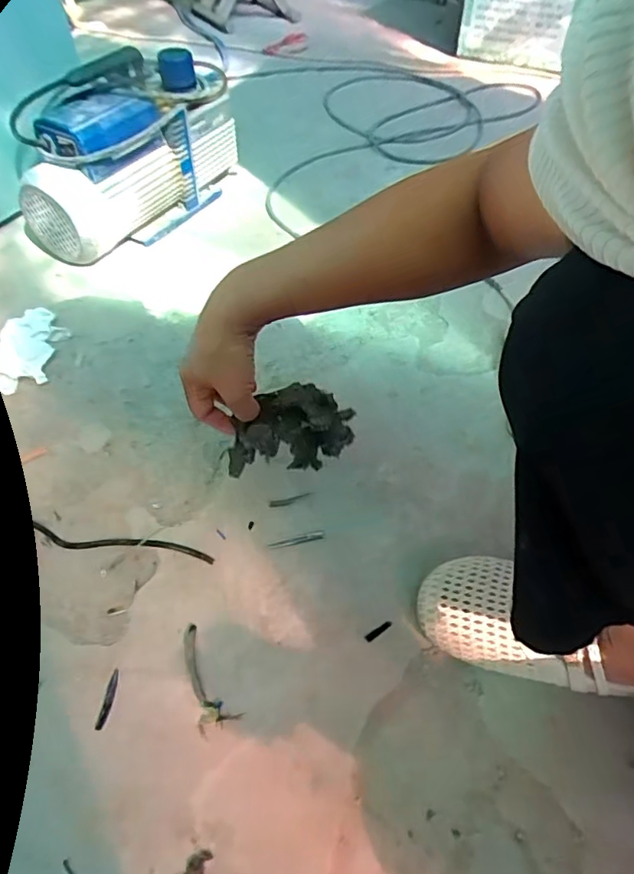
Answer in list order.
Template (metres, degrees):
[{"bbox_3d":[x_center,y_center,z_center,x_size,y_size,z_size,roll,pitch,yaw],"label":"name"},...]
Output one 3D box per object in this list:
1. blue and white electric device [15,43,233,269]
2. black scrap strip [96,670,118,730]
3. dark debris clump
[{"bbox_3d":[-0.301,-0.458,0.885,0.148,0.217,0.380,25,53,20],"label":"blue and white electric device"},{"bbox_3d":[-0.177,0.222,0.472,0.008,0.004,0.047,4,49,3],"label":"black scrap strip"},{"bbox_3d":[-0.023,0.002,0.508,0.096,0.059,0.074,-34,60,-26],"label":"dark debris clump"}]

